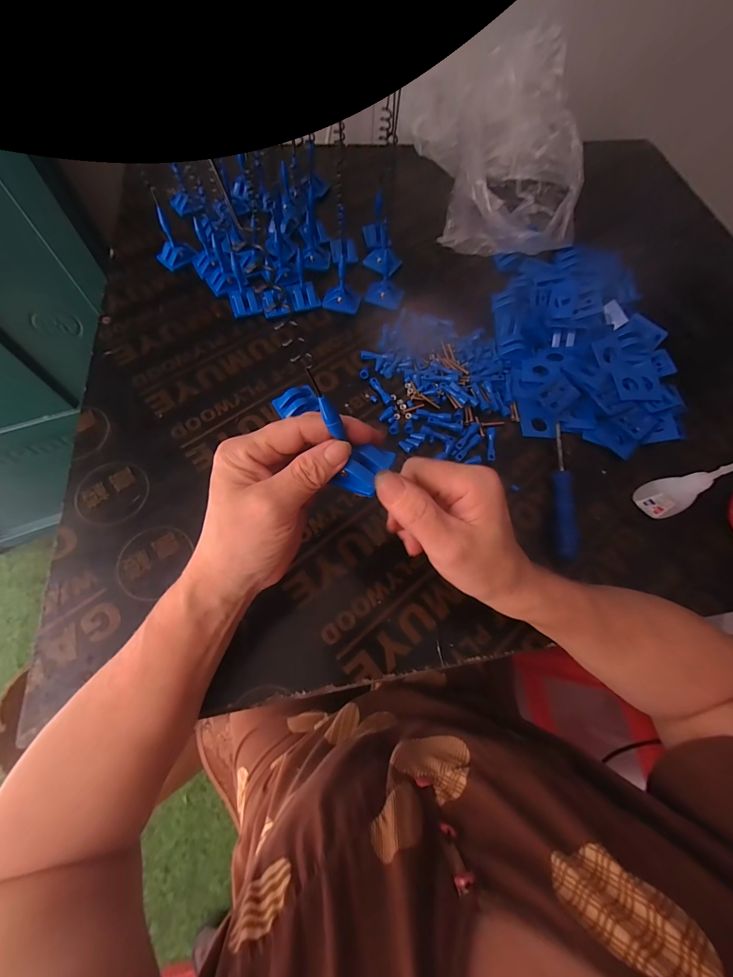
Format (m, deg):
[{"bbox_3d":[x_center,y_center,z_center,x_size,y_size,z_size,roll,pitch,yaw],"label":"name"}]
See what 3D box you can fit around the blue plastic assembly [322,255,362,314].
[{"bbox_3d":[-0.029,-0.237,0.415,0.043,0.049,0.027,7,68,0],"label":"blue plastic assembly"}]

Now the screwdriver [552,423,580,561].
[{"bbox_3d":[0.191,-0.003,0.347,0.020,0.018,0.144,7,68,0],"label":"screwdriver"}]

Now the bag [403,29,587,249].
[{"bbox_3d":[0.189,-0.464,0.483,0.187,0.104,0.324,-2,68,-4],"label":"bag"}]

